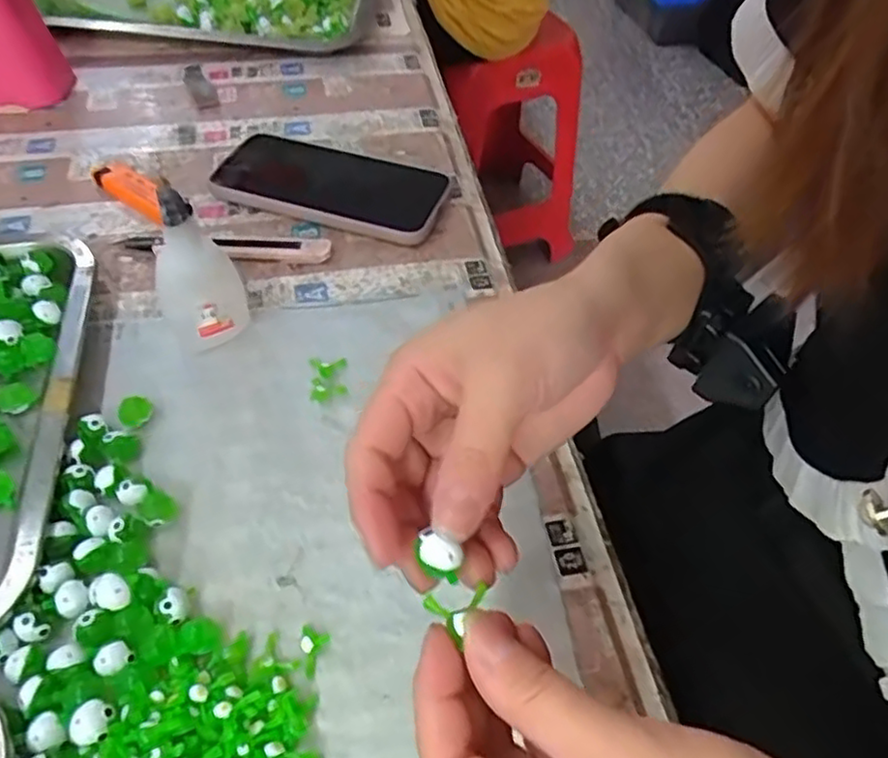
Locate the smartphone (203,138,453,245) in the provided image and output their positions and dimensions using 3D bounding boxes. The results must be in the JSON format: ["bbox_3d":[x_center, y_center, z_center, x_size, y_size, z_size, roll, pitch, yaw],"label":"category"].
[{"bbox_3d":[-0.078,-0.139,0.481,0.160,0.014,0.086,15,50,9],"label":"smartphone"}]

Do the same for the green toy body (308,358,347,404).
[{"bbox_3d":[-0.064,-0.002,0.376,0.020,0.009,0.035,-5,50,-8],"label":"green toy body"}]

